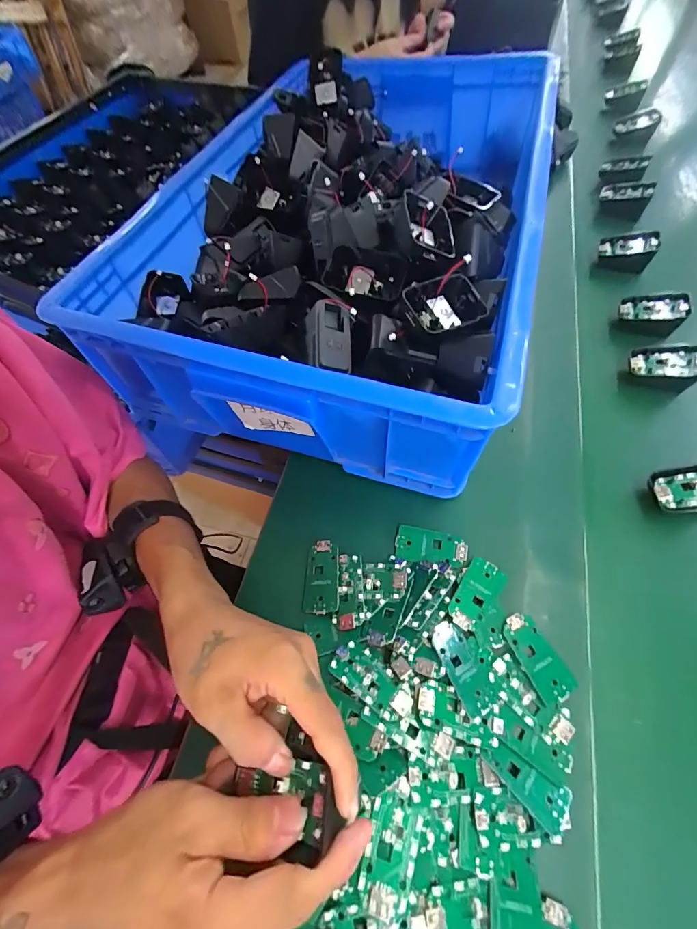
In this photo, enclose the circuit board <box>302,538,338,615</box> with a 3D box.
[{"bbox_3d":[-0.025,0.101,0.349,0.032,0.004,0.064,-9,57,16],"label":"circuit board"}]

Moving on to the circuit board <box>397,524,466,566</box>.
[{"bbox_3d":[0.076,0.077,0.354,0.063,0.011,0.030,9,62,7],"label":"circuit board"}]

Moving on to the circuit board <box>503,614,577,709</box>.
[{"bbox_3d":[0.148,0.150,0.301,0.030,0.004,0.063,-22,63,-9],"label":"circuit board"}]

